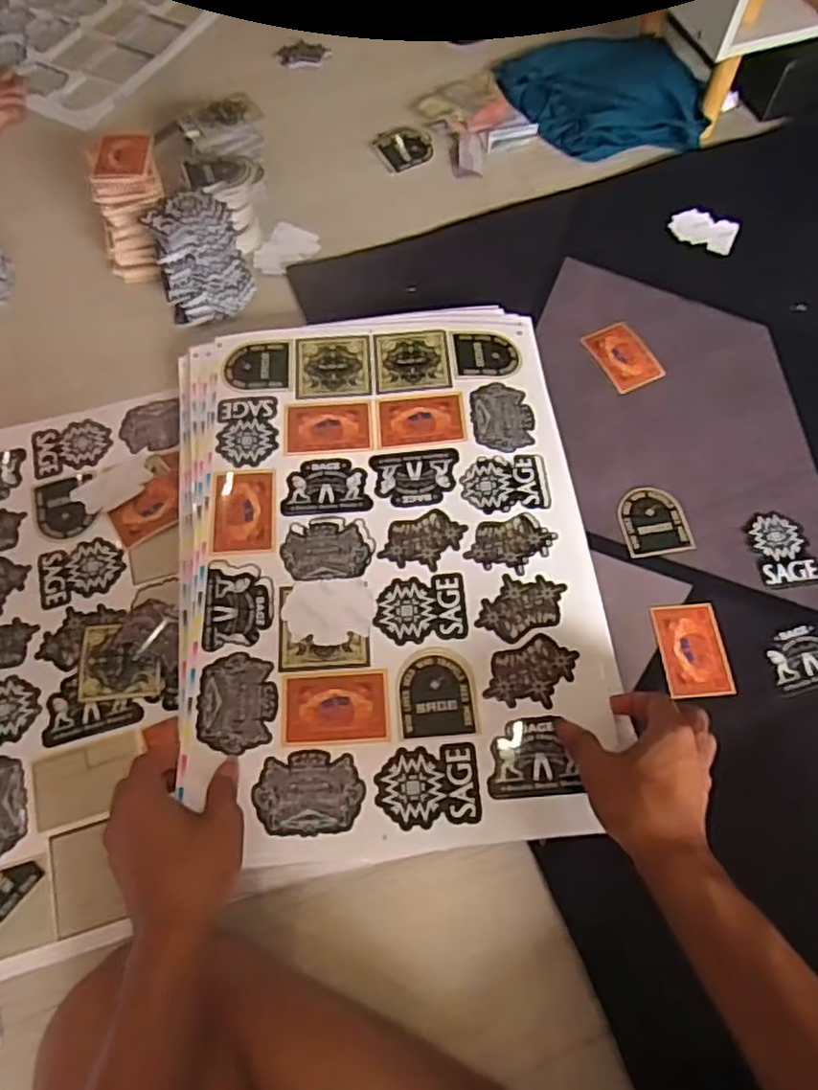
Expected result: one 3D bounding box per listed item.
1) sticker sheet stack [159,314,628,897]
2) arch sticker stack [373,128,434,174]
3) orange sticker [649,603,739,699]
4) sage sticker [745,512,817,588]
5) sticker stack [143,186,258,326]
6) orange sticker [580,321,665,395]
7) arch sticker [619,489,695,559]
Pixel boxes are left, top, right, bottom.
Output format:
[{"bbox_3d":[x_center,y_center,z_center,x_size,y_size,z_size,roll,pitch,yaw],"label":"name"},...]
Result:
[{"bbox_3d":[-0.020,-0.004,0.583,0.347,0.025,0.483,-8,66,-4],"label":"sticker sheet stack"},{"bbox_3d":[-0.004,-0.502,0.856,0.066,0.004,0.072,-22,68,-10],"label":"arch sticker stack"},{"bbox_3d":[0.245,0.090,0.586,0.057,0.005,0.080,-3,66,-2],"label":"orange sticker"},{"bbox_3d":[0.344,0.003,0.624,0.054,0.007,0.071,-7,66,7],"label":"sage sticker"},{"bbox_3d":[-0.217,-0.301,0.712,0.086,0.099,0.084,-13,67,-6],"label":"sticker stack"},{"bbox_3d":[0.226,-0.198,0.716,0.058,0.004,0.080,-25,68,-11],"label":"orange sticker"},{"bbox_3d":[0.229,-0.023,0.638,0.062,0.004,0.067,-9,69,-1],"label":"arch sticker"}]

